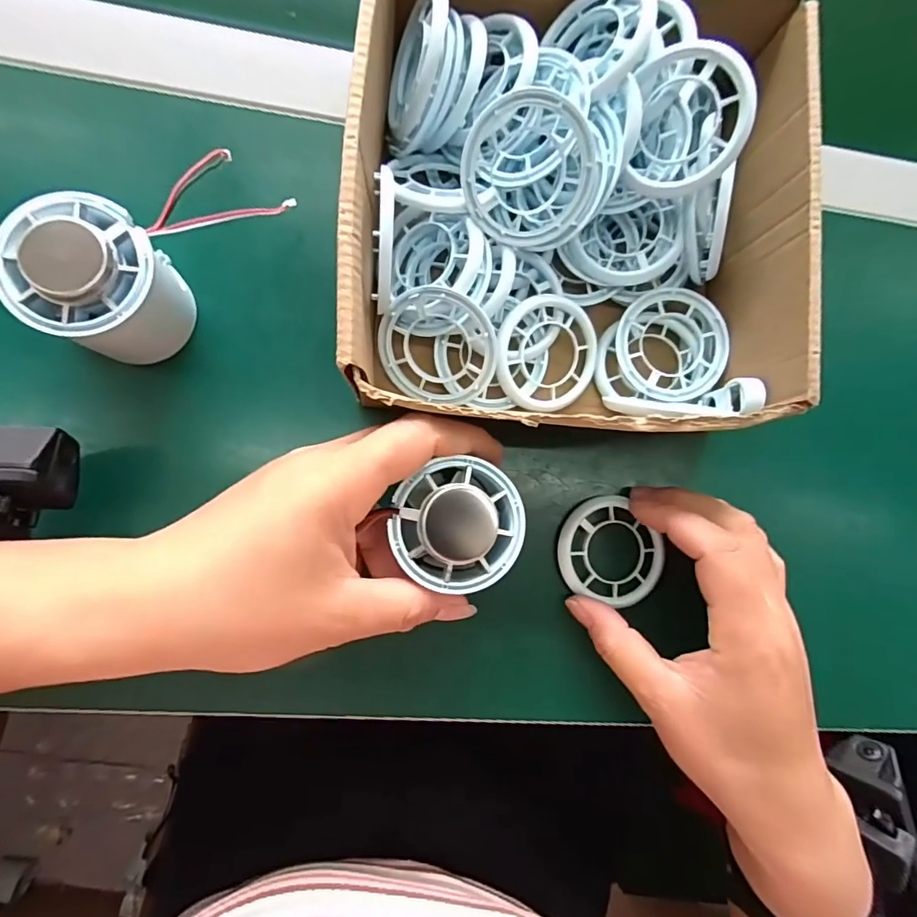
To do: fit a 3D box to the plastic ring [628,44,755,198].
[{"bbox_3d":[0.101,-0.146,0.214,0.047,0.013,0.056,8,110,26],"label":"plastic ring"}]

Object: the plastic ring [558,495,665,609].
[{"bbox_3d":[0.080,0.047,0.258,0.055,0.007,0.054,0,86,-7],"label":"plastic ring"}]

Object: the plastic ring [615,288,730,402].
[{"bbox_3d":[0.109,-0.058,0.255,0.056,0.013,0.055,0,86,-7],"label":"plastic ring"}]

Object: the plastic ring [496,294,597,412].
[{"bbox_3d":[0.045,-0.053,0.250,0.056,0.005,0.056,-5,104,-19],"label":"plastic ring"}]

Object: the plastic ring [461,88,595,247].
[{"bbox_3d":[0.030,-0.123,0.212,0.056,0.004,0.057,-3,122,-4],"label":"plastic ring"}]

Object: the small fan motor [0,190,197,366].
[{"bbox_3d":[-0.146,-0.071,0.208,0.054,0.055,0.053,20,84,-6],"label":"small fan motor"}]

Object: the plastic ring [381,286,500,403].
[{"bbox_3d":[-0.010,-0.053,0.235,0.056,0.008,0.054,7,121,12],"label":"plastic ring"}]

